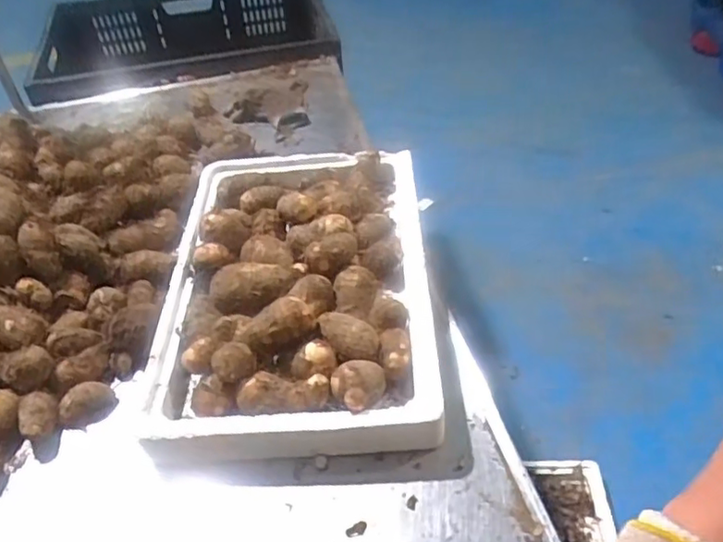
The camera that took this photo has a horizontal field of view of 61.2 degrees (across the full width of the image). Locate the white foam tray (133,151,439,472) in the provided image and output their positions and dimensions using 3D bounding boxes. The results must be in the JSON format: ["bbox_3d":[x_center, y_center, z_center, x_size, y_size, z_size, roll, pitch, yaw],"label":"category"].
[{"bbox_3d":[-0.071,0.011,0.723,0.298,0.097,0.452,-4,43,0],"label":"white foam tray"}]

